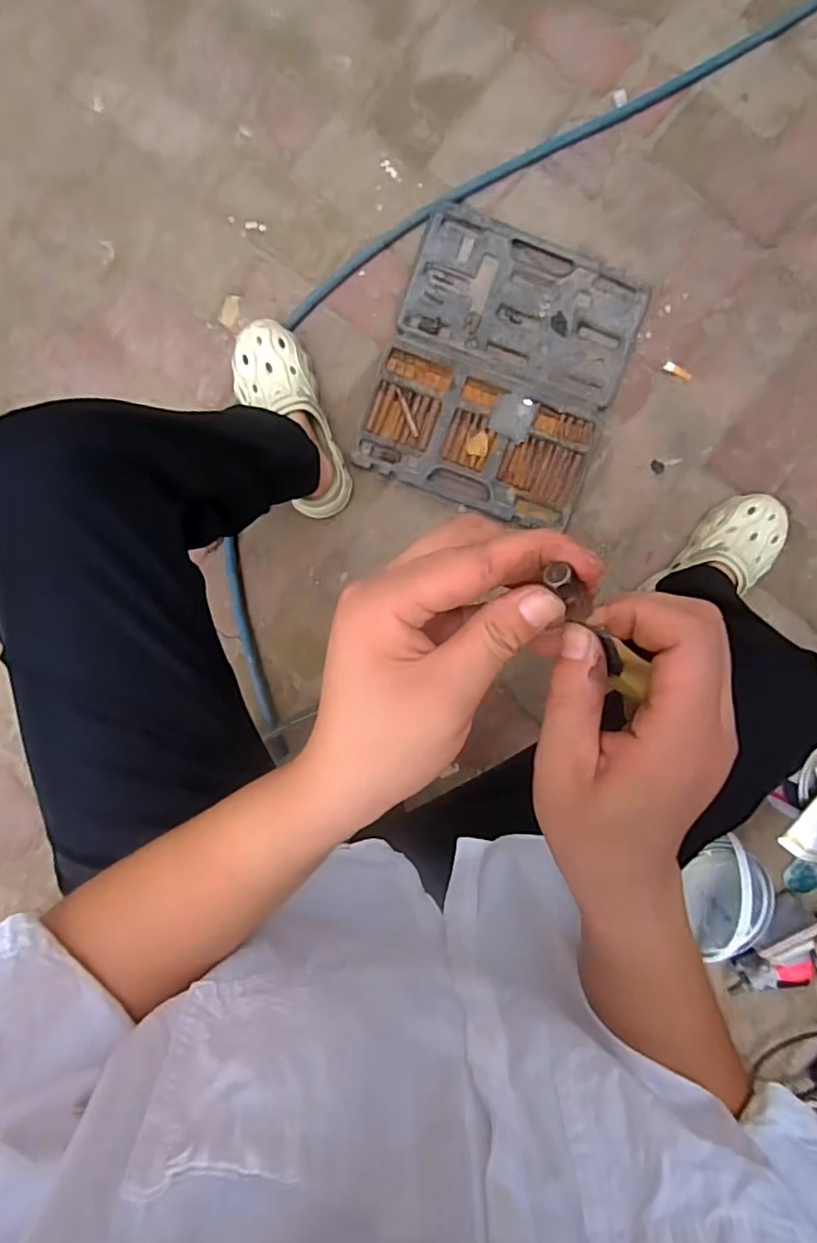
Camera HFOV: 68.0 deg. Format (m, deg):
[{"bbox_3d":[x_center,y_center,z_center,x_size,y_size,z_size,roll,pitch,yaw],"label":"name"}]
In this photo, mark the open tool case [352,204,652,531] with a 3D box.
[{"bbox_3d":[0.136,-0.362,0.888,0.332,0.032,0.385,18,93,-2],"label":"open tool case"}]

